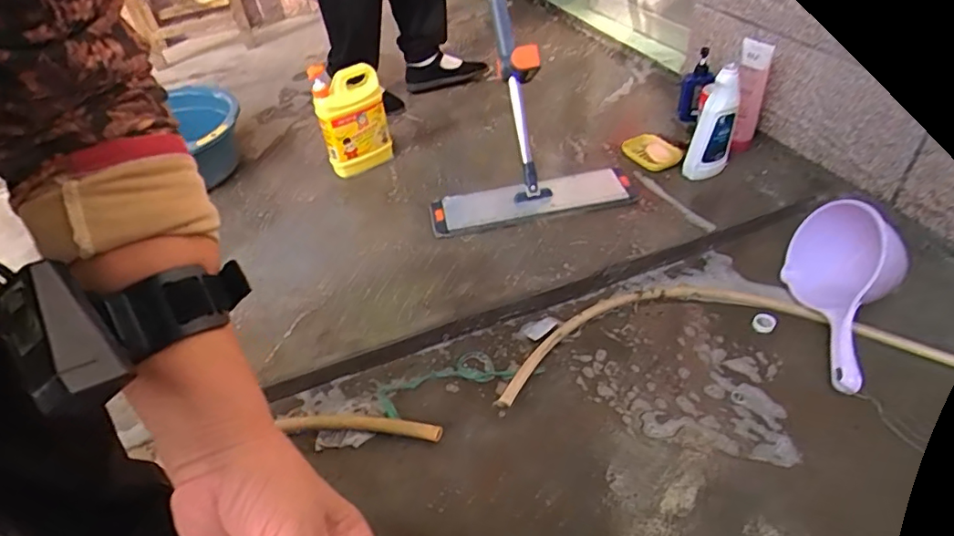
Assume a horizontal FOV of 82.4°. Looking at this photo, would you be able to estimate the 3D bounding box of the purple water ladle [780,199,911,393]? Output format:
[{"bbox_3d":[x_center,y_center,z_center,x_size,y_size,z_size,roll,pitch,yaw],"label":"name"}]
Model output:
[{"bbox_3d":[0.546,0.027,0.841,0.165,0.125,0.266,26,52,31],"label":"purple water ladle"}]

